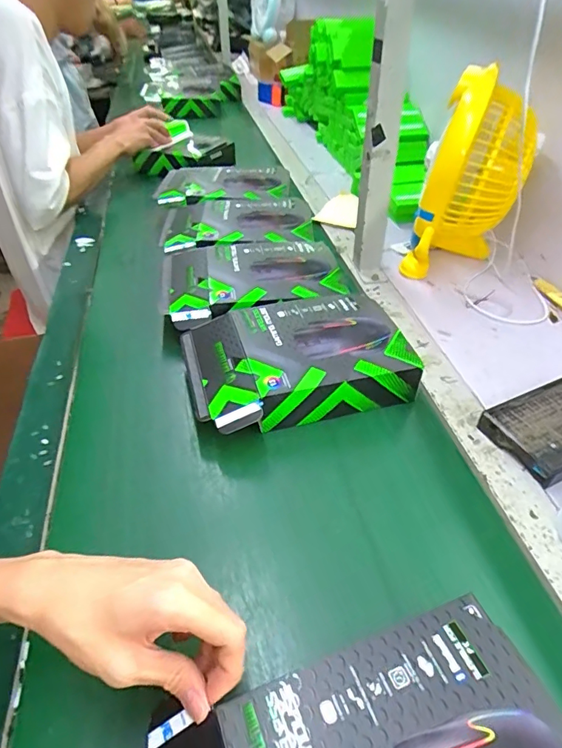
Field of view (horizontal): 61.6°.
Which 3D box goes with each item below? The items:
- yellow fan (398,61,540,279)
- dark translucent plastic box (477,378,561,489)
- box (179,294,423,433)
[{"bbox_3d":[0.285,-0.278,0.692,0.123,0.268,0.159,22,46,24],"label":"yellow fan"},{"bbox_3d":[0.292,0.057,0.497,0.137,0.022,0.094,-18,43,-19],"label":"dark translucent plastic box"},{"bbox_3d":[0.016,-0.013,0.549,0.248,0.059,0.173,-12,41,-13],"label":"box"}]

